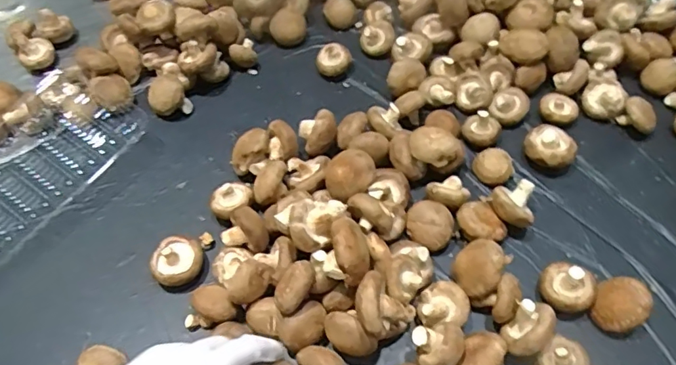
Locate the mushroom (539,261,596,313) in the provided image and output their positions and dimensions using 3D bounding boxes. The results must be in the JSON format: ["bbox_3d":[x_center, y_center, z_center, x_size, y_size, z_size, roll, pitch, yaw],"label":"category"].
[{"bbox_3d":[0.196,0.092,0.437,0.044,0.038,0.041,-1,55,1],"label":"mushroom"}]

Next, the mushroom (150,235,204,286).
[{"bbox_3d":[-0.144,0.071,0.458,0.045,0.028,0.042,-1,55,1],"label":"mushroom"}]

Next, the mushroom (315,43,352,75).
[{"bbox_3d":[-0.006,-0.147,0.611,0.040,0.024,0.035,-10,56,-6],"label":"mushroom"}]

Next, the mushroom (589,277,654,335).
[{"bbox_3d":[0.237,0.104,0.431,0.038,0.034,0.043,38,64,24],"label":"mushroom"}]

